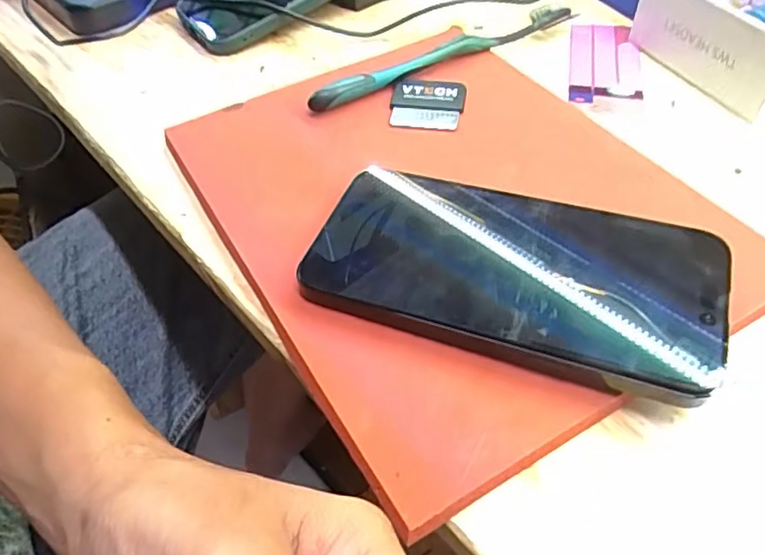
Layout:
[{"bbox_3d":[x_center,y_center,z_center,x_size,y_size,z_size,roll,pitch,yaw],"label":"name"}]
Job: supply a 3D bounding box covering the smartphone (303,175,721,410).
[{"bbox_3d":[0.050,-0.005,0.237,0.156,0.017,0.075,16,52,16],"label":"smartphone"}]

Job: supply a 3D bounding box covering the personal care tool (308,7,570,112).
[{"bbox_3d":[0.037,-0.129,0.347,0.171,0.016,0.010,-24,45,-18],"label":"personal care tool"}]

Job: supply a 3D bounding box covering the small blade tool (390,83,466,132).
[{"bbox_3d":[0.025,-0.095,0.324,0.039,0.008,0.034,3,50,6],"label":"small blade tool"}]

